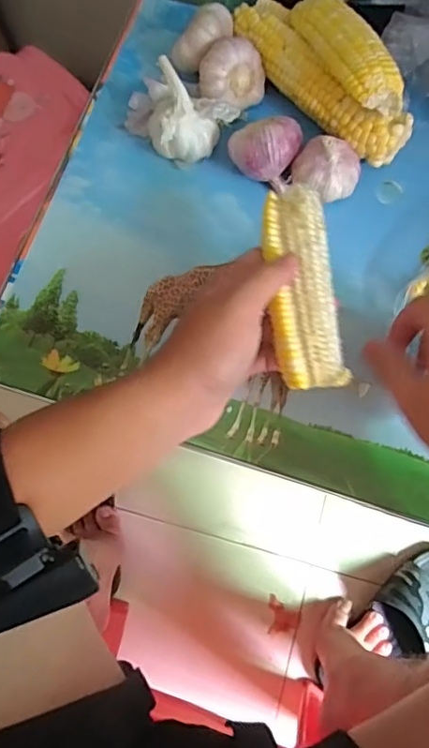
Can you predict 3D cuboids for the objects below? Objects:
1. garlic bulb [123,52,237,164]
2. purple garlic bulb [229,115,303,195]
[{"bbox_3d":[-0.031,-0.209,0.432,0.057,0.064,0.083,-42,79,-9],"label":"garlic bulb"},{"bbox_3d":[0.039,-0.171,0.423,0.053,0.054,0.039,5,76,2],"label":"purple garlic bulb"}]

